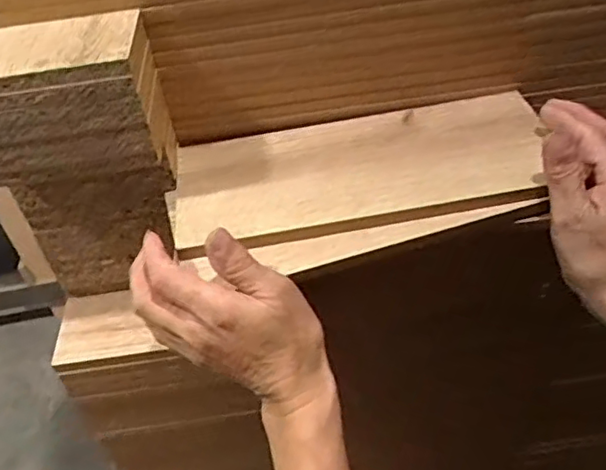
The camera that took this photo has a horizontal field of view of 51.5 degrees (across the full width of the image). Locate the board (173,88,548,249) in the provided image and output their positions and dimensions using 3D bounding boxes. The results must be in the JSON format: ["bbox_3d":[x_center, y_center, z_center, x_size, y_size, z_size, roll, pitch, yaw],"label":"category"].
[{"bbox_3d":[0.048,-0.058,0.505,0.297,0.009,0.136,-10,43,-3],"label":"board"}]

